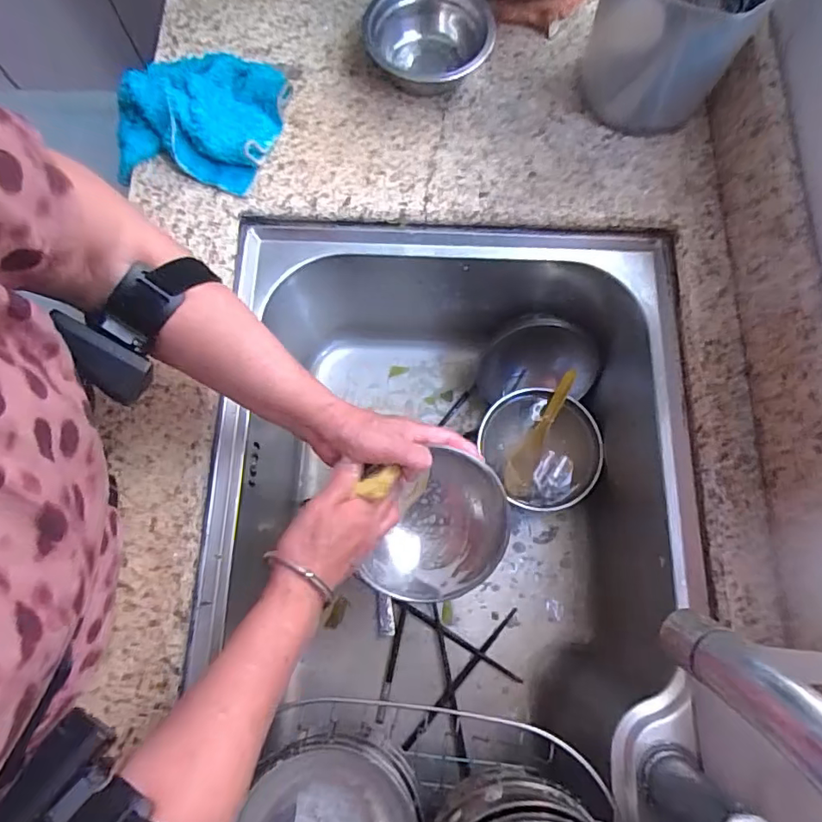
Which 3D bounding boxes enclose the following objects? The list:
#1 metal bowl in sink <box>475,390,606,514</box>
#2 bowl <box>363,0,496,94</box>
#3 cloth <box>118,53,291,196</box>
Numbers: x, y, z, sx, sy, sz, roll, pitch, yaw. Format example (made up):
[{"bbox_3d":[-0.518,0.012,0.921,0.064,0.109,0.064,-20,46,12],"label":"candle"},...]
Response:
[{"bbox_3d":[0.158,0.047,0.653,0.133,0.066,0.138,0,75,0],"label":"metal bowl in sink"},{"bbox_3d":[0.019,-0.378,0.553,0.126,0.050,0.124,0,75,0],"label":"bowl"},{"bbox_3d":[-0.209,-0.302,0.529,0.148,0.050,0.146,11,75,3],"label":"cloth"}]

